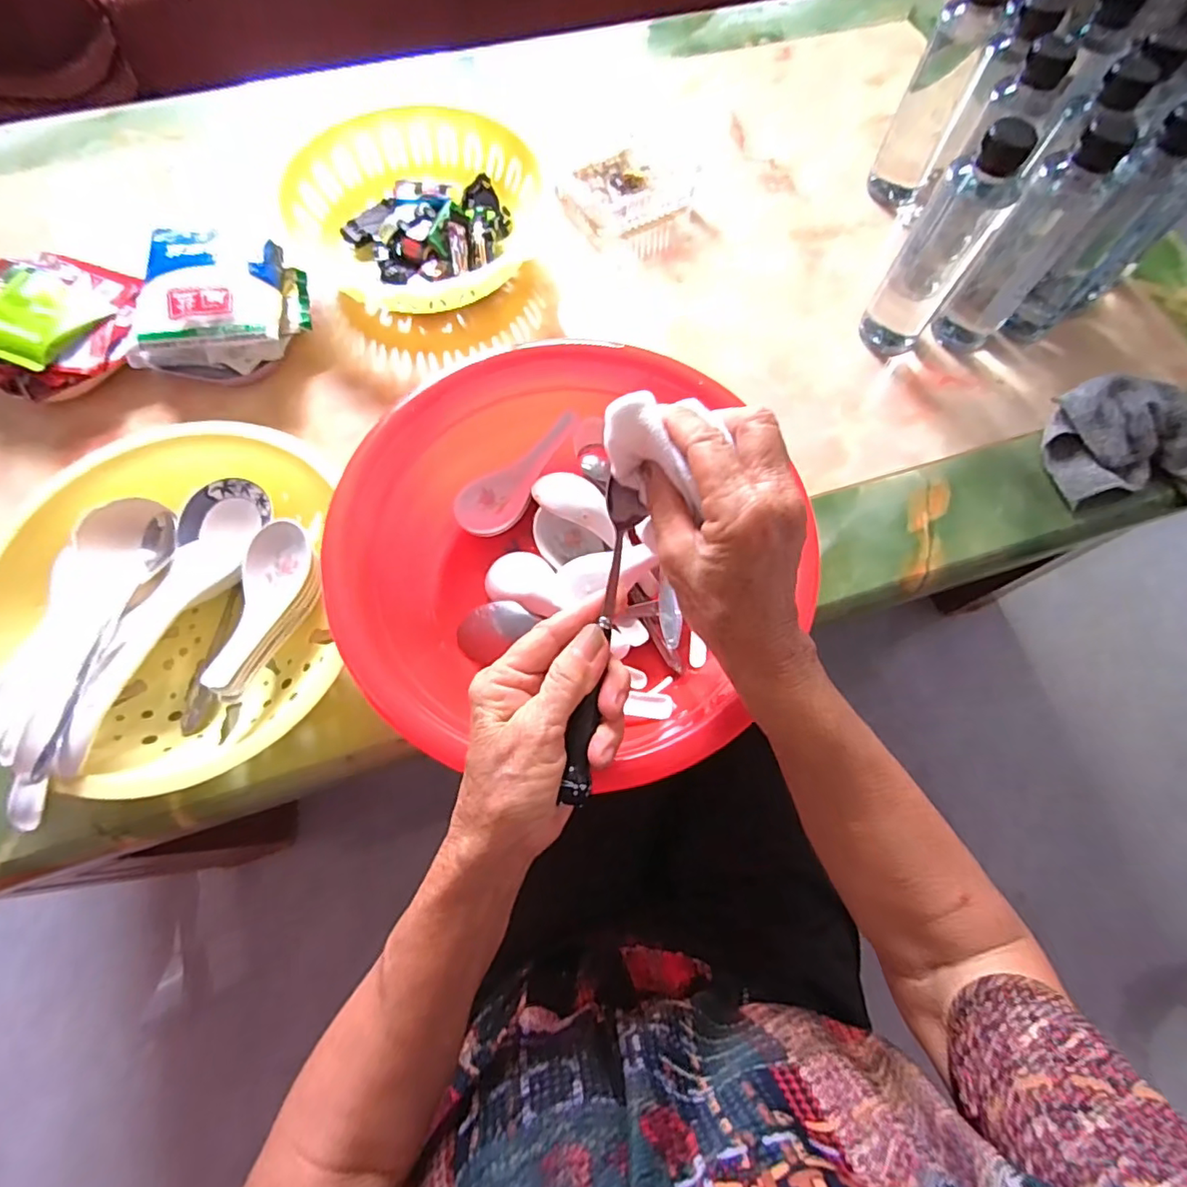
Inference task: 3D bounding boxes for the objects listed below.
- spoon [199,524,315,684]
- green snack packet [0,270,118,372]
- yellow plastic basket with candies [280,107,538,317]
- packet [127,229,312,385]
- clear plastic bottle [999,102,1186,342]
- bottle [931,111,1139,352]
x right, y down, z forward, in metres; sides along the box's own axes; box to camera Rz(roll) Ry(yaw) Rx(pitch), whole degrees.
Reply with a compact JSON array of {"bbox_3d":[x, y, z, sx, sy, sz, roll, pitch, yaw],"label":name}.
[{"bbox_3d":[-0.233,0.006,0.394,0.043,0.035,0.124,14,70,4],"label":"spoon"},{"bbox_3d":[-0.464,-0.228,0.476,0.086,0.023,0.087,24,71,7],"label":"green snack packet"},{"bbox_3d":[-0.173,-0.354,0.541,0.214,0.057,0.213,0,70,-1],"label":"yellow plastic basket with candies"},{"bbox_3d":[-0.316,-0.248,0.497,0.127,0.053,0.129,4,70,0],"label":"packet"},{"bbox_3d":[0.413,-0.292,0.470,0.063,0.177,0.053,5,70,1],"label":"clear plastic bottle"},{"bbox_3d":[0.349,-0.279,0.466,0.047,0.175,0.049,-39,75,-14],"label":"bottle"}]

